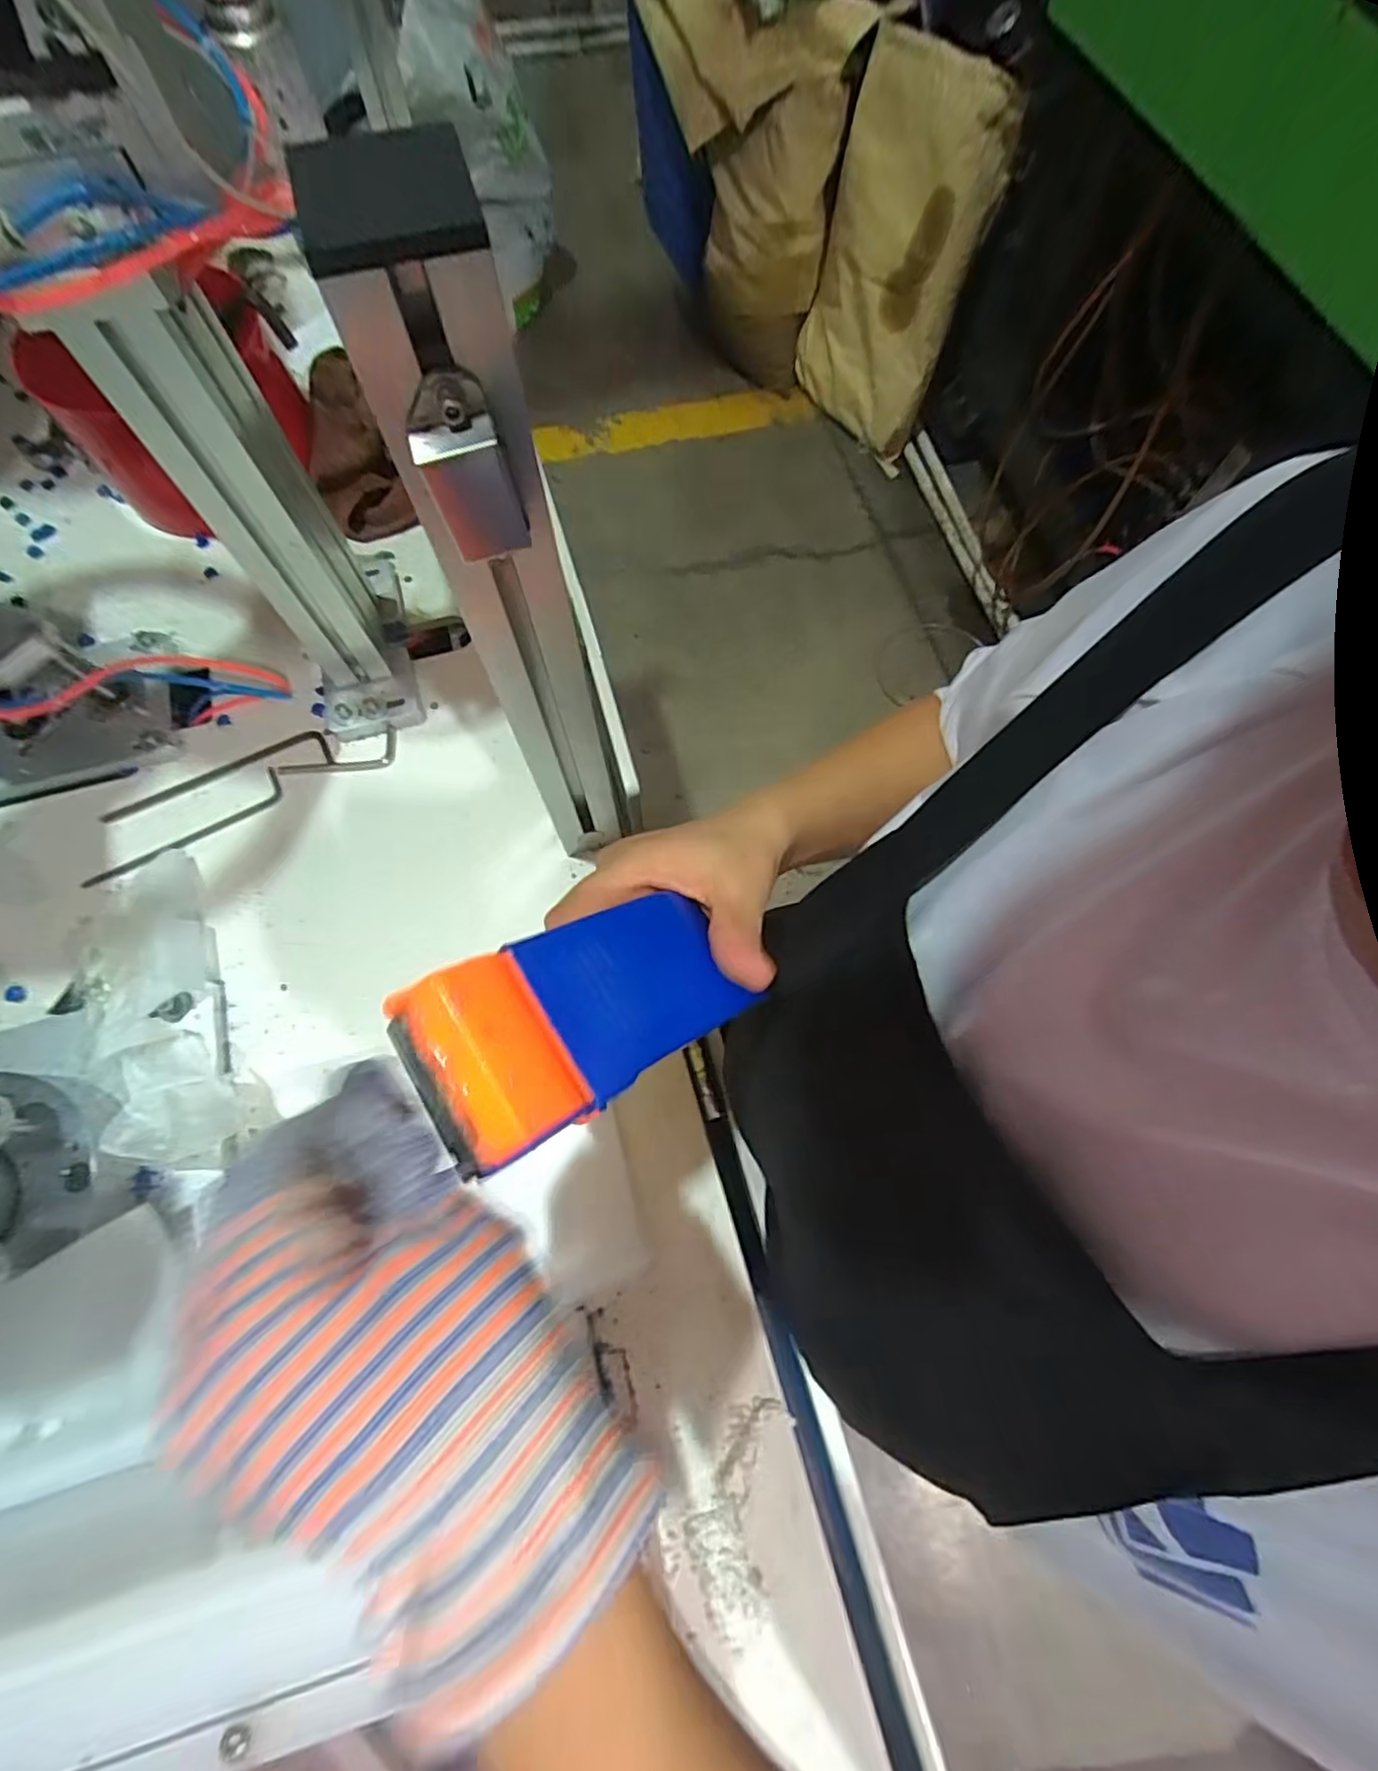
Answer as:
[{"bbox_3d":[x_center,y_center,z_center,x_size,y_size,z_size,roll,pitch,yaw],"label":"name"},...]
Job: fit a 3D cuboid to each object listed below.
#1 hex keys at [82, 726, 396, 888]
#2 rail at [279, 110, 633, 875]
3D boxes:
[{"bbox_3d":[-0.326,-0.070,0.493,0.225,0.005,0.056,-27,74,-11],"label":"hex keys"},{"bbox_3d":[-0.064,-0.098,0.295,0.049,0.325,0.042,-9,70,-4],"label":"rail"}]

